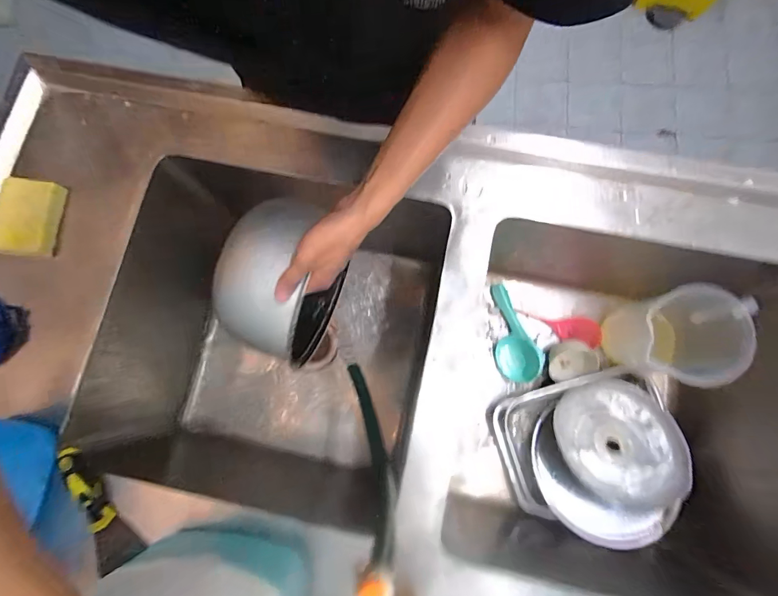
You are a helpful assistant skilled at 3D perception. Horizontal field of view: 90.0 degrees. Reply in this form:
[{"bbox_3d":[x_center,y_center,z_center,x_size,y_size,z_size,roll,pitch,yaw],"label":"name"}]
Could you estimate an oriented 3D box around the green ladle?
[{"bbox_3d":[0.248,0.068,0.787,0.076,0.061,0.207,-13,78,0],"label":"green ladle"}]

